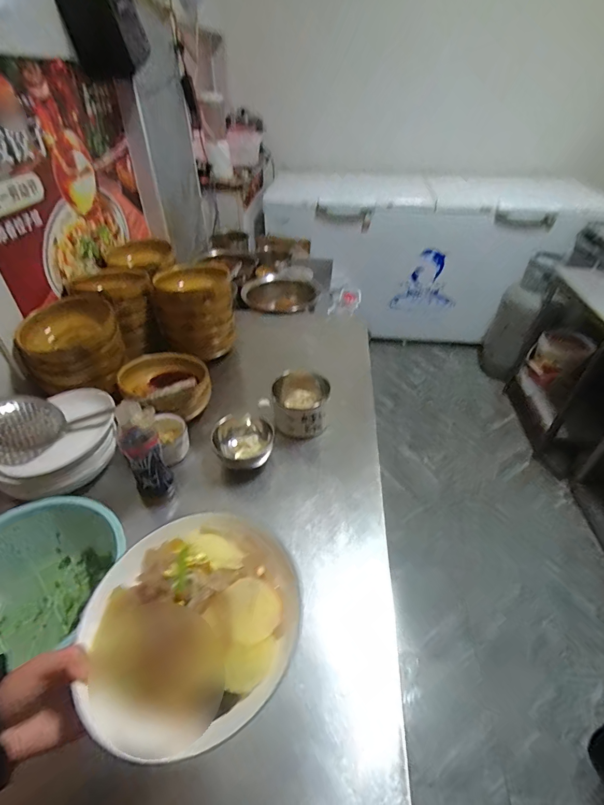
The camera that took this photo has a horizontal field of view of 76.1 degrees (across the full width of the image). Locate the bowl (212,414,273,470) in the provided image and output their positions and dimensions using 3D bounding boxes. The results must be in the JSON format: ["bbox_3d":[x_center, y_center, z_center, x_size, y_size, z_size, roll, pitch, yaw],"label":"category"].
[{"bbox_3d":[-0.121,0.089,0.813,0.118,0.082,0.124,0,41,0],"label":"bowl"}]

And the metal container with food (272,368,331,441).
[{"bbox_3d":[-0.001,0.001,0.891,0.122,0.102,0.128,-4,41,-5],"label":"metal container with food"}]

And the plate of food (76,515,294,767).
[{"bbox_3d":[-0.103,0.187,0.352,0.190,0.057,0.202,-1,41,1],"label":"plate of food"}]

